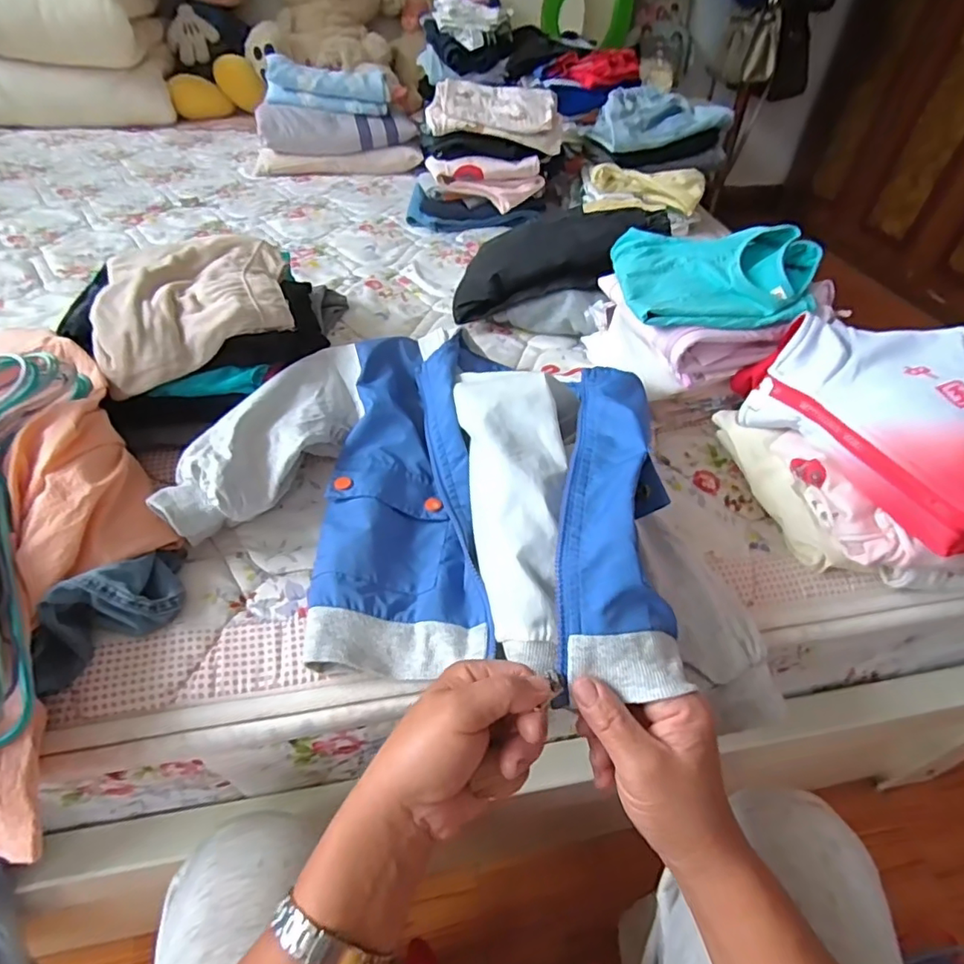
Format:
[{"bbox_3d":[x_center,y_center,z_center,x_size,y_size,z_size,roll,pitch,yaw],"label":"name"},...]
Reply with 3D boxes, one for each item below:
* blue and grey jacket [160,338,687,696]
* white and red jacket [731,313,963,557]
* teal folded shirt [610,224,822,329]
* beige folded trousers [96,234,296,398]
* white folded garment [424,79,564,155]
[{"bbox_3d":[-0.042,-0.017,0.473,0.381,0.109,0.337,10,46,6],"label":"blue and grey jacket"},{"bbox_3d":[0.407,-0.058,0.515,0.235,0.088,0.252,-8,47,-11],"label":"white and red jacket"},{"bbox_3d":[0.253,-0.229,0.603,0.197,0.054,0.170,6,45,2],"label":"teal folded shirt"},{"bbox_3d":[-0.294,-0.190,0.580,0.173,0.053,0.218,-13,48,-16],"label":"beige folded trousers"},{"bbox_3d":[0.022,-0.639,0.975,0.236,0.070,0.116,0,46,-4],"label":"white folded garment"}]

